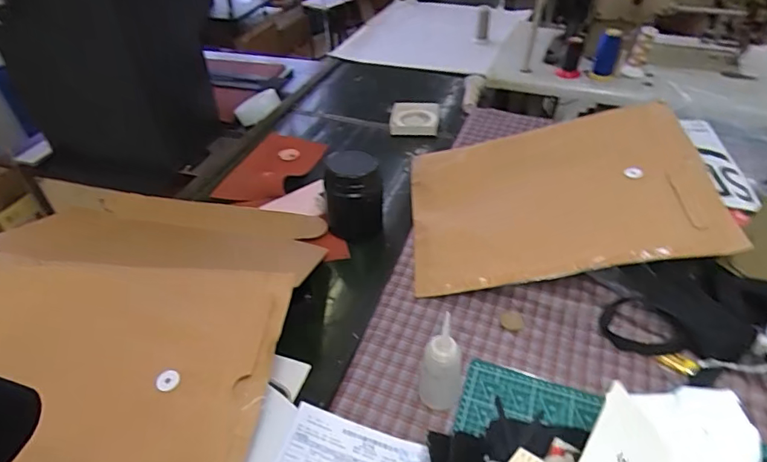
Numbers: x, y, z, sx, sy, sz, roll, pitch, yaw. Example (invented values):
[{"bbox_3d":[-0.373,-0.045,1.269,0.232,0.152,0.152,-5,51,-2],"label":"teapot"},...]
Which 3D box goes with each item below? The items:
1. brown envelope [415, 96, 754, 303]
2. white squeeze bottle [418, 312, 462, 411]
[{"bbox_3d":[0.287,-0.067,0.843,0.488,0.042,0.344,-11,52,13],"label":"brown envelope"},{"bbox_3d":[0.073,0.173,0.613,0.054,0.140,0.058,-1,41,3],"label":"white squeeze bottle"}]

